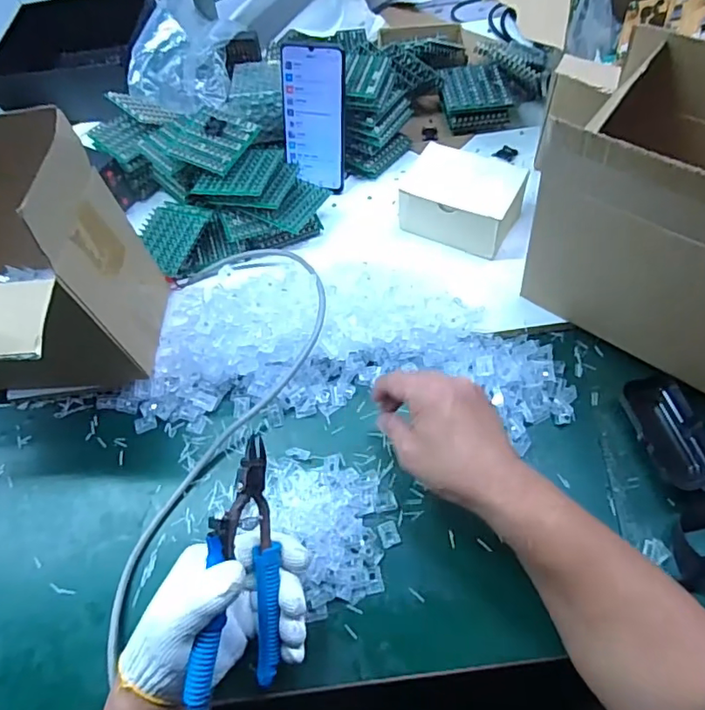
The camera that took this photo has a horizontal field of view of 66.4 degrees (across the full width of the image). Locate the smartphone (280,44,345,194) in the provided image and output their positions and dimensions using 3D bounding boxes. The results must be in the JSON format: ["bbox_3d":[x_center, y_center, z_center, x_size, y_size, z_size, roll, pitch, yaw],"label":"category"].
[{"bbox_3d":[-0.046,-0.279,0.641,0.075,0.154,0.011,11,39,12],"label":"smartphone"}]

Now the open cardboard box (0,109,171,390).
[{"bbox_3d":[-0.332,-0.054,0.499,0.235,0.228,0.203,-1,60,4],"label":"open cardboard box"}]

